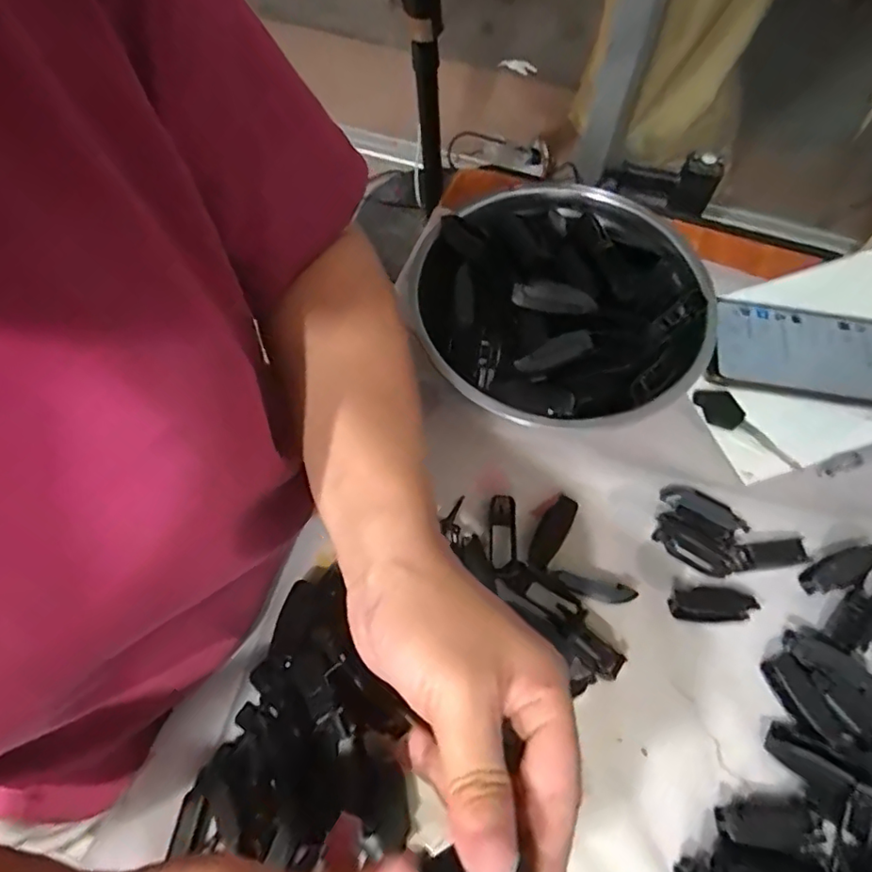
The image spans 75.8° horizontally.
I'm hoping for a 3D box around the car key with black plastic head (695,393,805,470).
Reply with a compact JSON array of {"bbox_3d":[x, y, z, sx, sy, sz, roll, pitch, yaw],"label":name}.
[{"bbox_3d":[0.218,-0.002,0.397,0.025,0.004,0.082,-36,74,-6],"label":"car key with black plastic head"}]

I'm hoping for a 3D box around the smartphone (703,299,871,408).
[{"bbox_3d":[0.288,-0.059,0.413,0.162,0.005,0.073,11,70,8],"label":"smartphone"}]

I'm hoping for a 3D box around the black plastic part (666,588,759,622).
[{"bbox_3d":[0.169,0.102,0.343,0.048,0.012,0.019,1,63,1],"label":"black plastic part"}]

